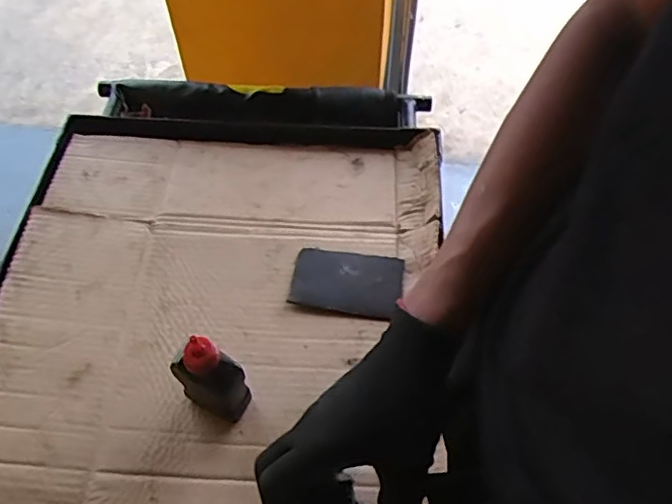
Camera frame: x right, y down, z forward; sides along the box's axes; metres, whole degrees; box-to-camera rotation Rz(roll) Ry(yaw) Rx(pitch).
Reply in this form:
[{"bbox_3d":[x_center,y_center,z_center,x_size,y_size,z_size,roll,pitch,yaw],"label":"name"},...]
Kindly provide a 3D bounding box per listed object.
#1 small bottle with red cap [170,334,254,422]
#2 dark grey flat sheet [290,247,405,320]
[{"bbox_3d":[-0.107,0.112,0.499,0.056,0.124,0.034,7,55,5],"label":"small bottle with red cap"},{"bbox_3d":[0.011,0.030,0.622,0.113,0.013,0.071,10,58,4],"label":"dark grey flat sheet"}]

